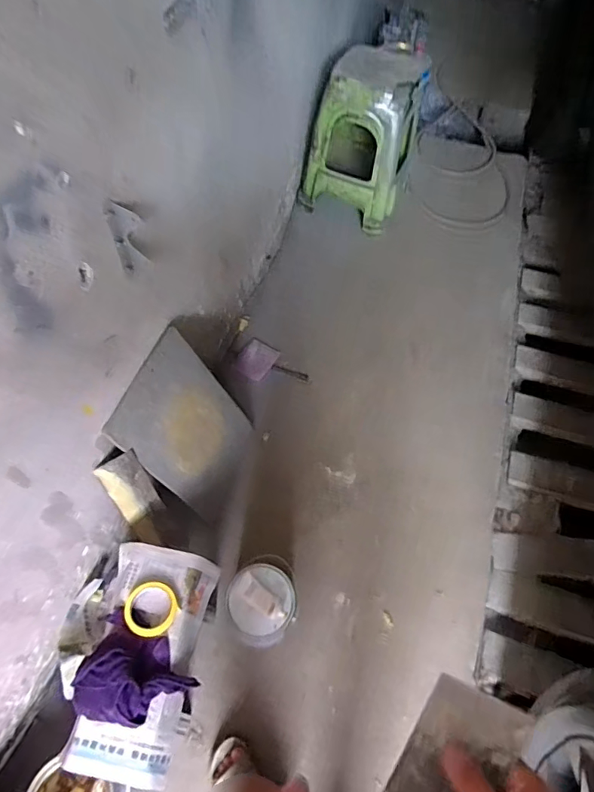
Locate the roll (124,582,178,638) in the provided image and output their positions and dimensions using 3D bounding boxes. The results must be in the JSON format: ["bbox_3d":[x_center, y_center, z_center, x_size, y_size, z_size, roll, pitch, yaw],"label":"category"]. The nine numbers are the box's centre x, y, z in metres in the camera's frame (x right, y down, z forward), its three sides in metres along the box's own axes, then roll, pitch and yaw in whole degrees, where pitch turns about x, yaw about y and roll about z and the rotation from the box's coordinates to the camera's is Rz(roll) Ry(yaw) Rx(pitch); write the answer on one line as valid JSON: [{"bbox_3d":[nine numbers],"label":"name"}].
[{"bbox_3d":[-0.284,0.415,0.943,0.097,0.017,0.097,1,59,-2],"label":"roll"}]

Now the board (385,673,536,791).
[{"bbox_3d":[0.117,0.290,0.372,0.072,0.006,0.133,21,75,46],"label":"board"}]

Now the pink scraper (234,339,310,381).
[{"bbox_3d":[-0.088,-0.093,1.554,0.232,0.023,0.147,30,62,14],"label":"pink scraper"}]

